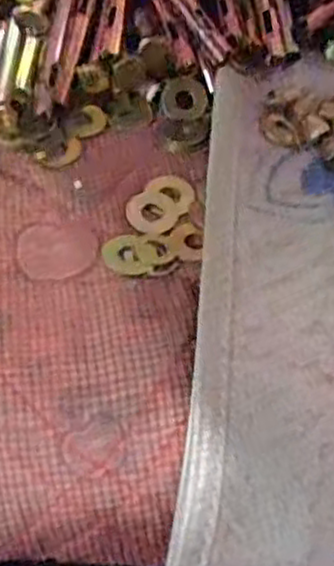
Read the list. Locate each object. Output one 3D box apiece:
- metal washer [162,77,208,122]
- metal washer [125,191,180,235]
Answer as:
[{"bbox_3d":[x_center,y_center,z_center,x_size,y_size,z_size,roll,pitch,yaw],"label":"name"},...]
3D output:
[{"bbox_3d":[0.010,-0.099,0.407,0.025,0.004,0.023,0,91,-3],"label":"metal washer"},{"bbox_3d":[-0.007,-0.034,0.354,0.023,0.004,0.027,7,53,0],"label":"metal washer"}]

